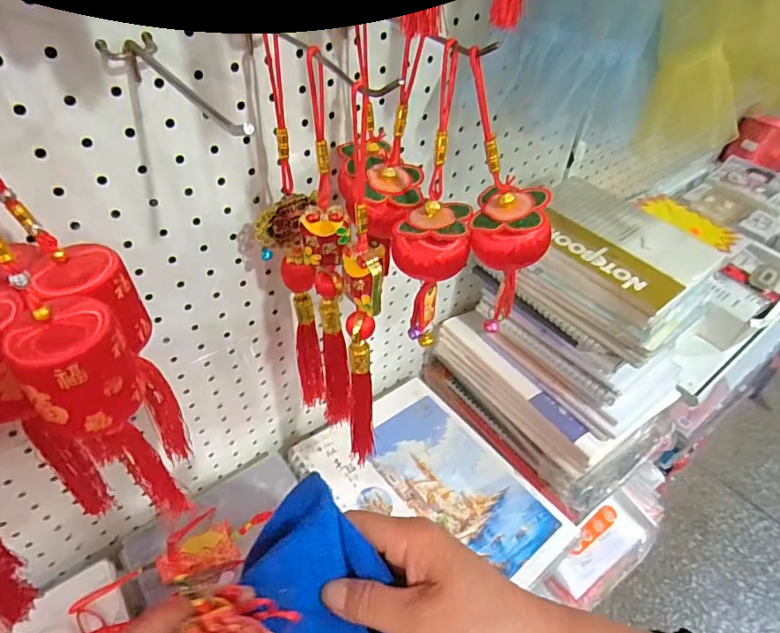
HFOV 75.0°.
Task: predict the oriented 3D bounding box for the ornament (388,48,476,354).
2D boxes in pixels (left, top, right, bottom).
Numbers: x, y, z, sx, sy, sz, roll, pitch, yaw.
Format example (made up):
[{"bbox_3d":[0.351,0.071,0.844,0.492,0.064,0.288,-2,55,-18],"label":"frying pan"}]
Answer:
[{"bbox_3d":[0.029,-0.050,0.356,0.055,0.161,0.050,5,44,2],"label":"ornament"}]

